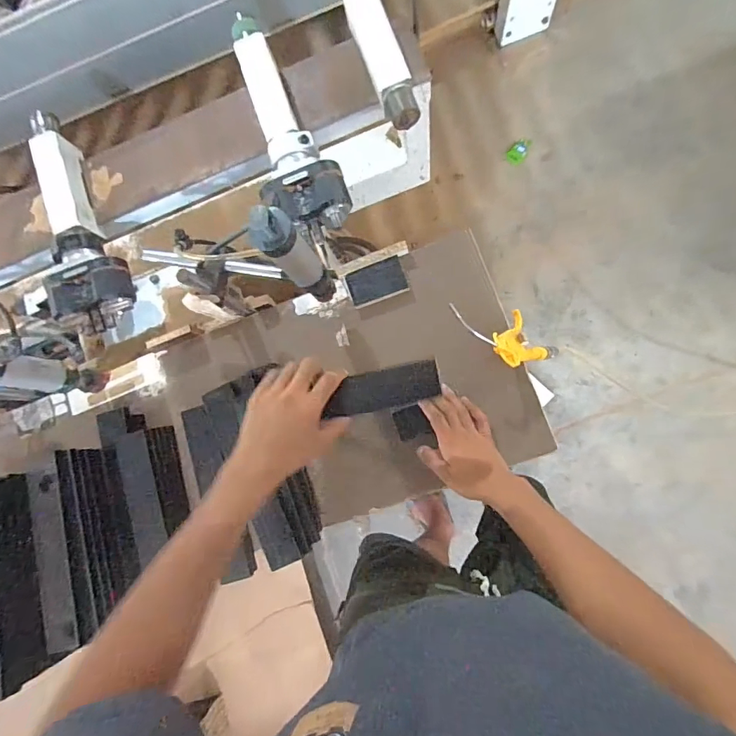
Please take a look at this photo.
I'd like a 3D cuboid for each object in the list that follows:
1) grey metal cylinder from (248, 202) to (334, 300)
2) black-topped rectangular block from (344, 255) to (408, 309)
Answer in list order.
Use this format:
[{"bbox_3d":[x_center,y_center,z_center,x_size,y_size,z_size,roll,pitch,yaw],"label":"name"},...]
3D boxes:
[{"bbox_3d":[-0.089,-0.136,0.563,0.046,0.224,0.050,-1,85,7],"label":"grey metal cylinder"},{"bbox_3d":[0.014,-0.142,0.728,0.094,0.016,0.057,-19,83,6],"label":"black-topped rectangular block"}]

